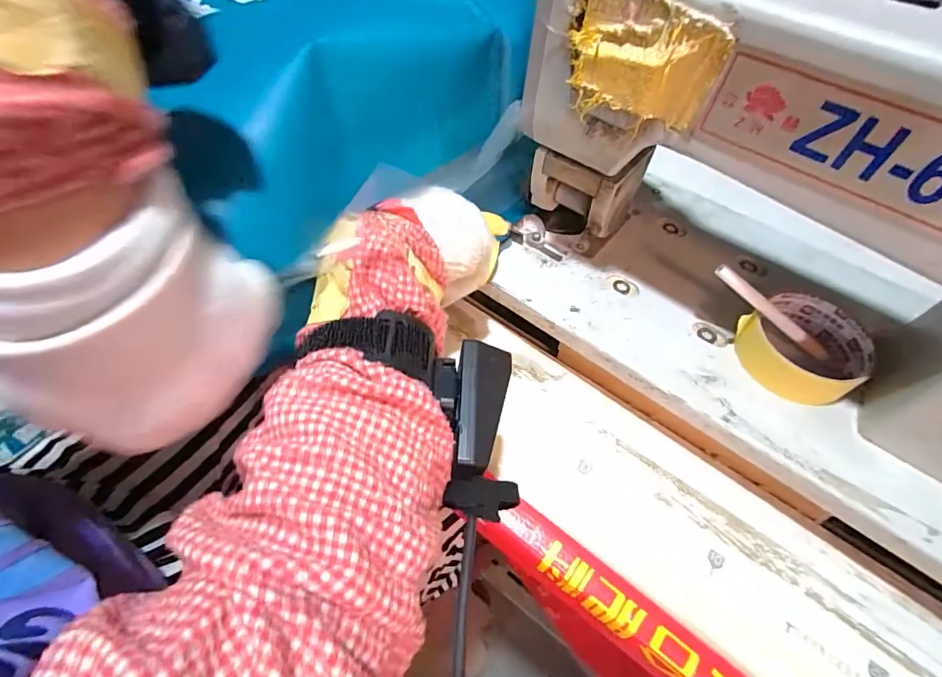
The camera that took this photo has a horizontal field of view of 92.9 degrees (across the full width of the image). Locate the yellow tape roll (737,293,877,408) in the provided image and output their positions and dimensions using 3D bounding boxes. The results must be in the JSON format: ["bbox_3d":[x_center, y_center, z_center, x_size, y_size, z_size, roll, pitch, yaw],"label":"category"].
[{"bbox_3d":[0.240,0.007,0.321,0.086,0.029,0.078,-29,62,-21],"label":"yellow tape roll"}]

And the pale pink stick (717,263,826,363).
[{"bbox_3d":[0.214,-0.020,0.319,0.103,0.010,0.011,37,58,-6],"label":"pale pink stick"}]

